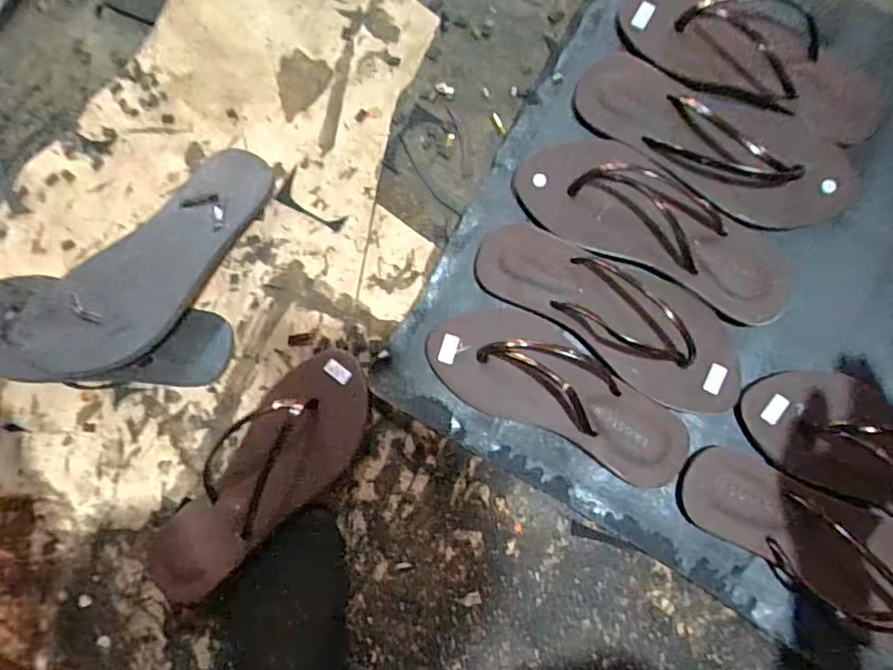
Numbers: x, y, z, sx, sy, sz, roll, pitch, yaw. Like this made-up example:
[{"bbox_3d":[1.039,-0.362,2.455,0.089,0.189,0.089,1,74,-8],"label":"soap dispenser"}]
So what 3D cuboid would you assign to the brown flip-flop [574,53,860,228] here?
[{"bbox_3d":[0.243,-0.180,0.494,0.255,0.031,0.093,31,89,6],"label":"brown flip-flop"}]

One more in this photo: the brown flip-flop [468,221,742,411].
[{"bbox_3d":[0.147,-0.022,0.488,0.252,0.030,0.087,34,89,6],"label":"brown flip-flop"}]

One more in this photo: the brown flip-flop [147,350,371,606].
[{"bbox_3d":[-0.169,0.134,0.492,0.096,0.047,0.266,43,90,6],"label":"brown flip-flop"}]

